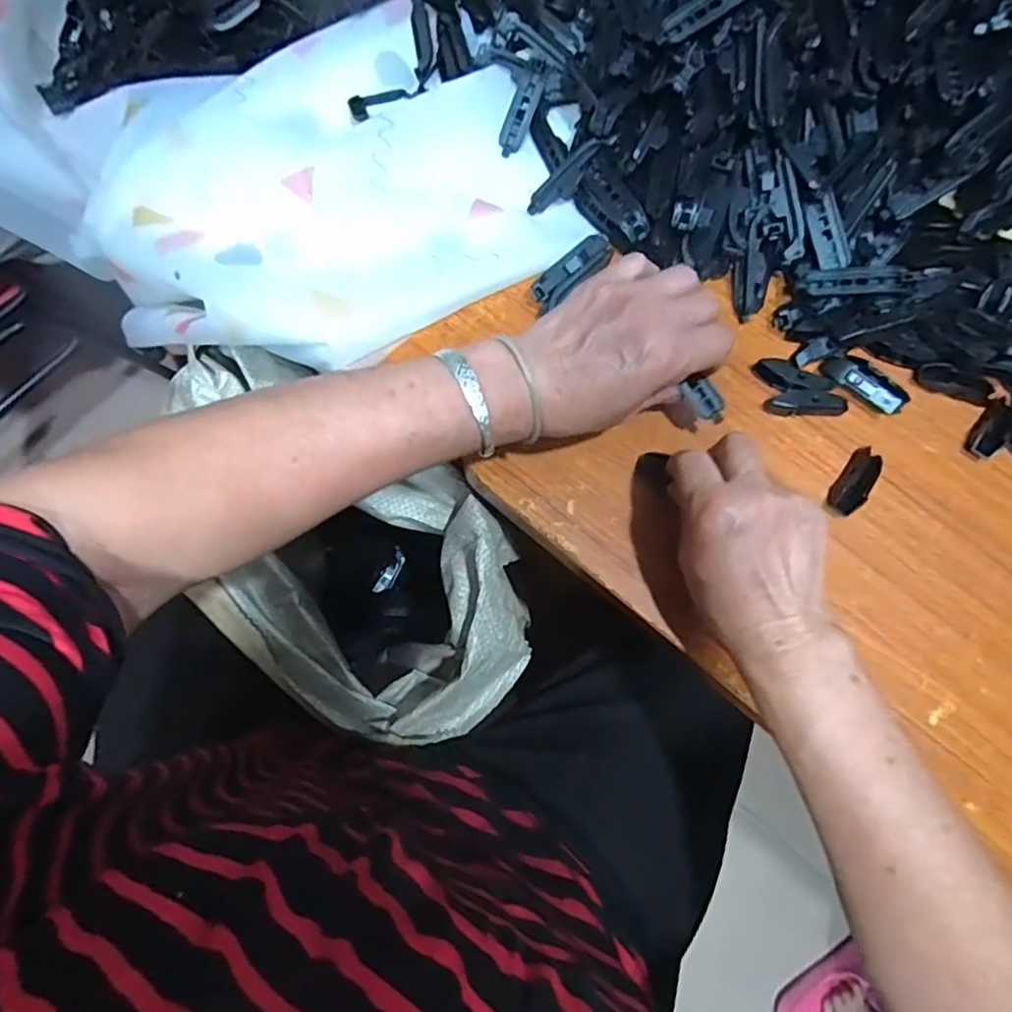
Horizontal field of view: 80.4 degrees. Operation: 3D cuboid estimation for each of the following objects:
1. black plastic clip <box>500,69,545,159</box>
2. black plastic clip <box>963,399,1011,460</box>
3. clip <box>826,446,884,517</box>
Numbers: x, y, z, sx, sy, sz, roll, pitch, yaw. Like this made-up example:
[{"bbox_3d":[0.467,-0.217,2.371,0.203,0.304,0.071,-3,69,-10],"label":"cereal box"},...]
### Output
[{"bbox_3d":[0.013,-0.305,0.465,0.019,0.013,0.065,24,99,5],"label":"black plastic clip"},{"bbox_3d":[0.334,-0.053,0.410,0.019,0.012,0.046,35,77,8],"label":"black plastic clip"},{"bbox_3d":[0.234,-0.017,0.399,0.019,0.015,0.053,37,78,8],"label":"clip"}]

